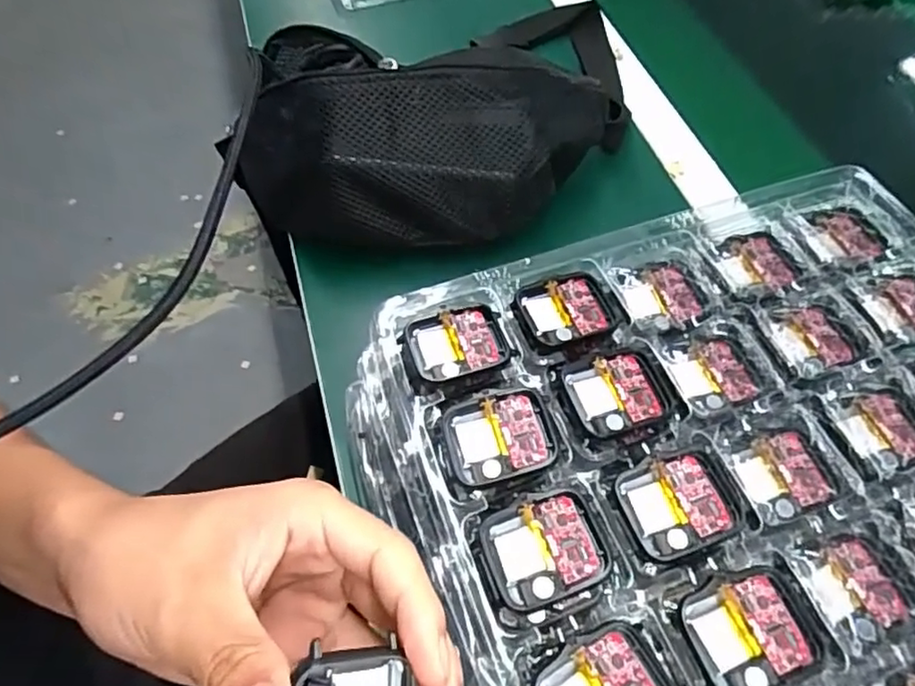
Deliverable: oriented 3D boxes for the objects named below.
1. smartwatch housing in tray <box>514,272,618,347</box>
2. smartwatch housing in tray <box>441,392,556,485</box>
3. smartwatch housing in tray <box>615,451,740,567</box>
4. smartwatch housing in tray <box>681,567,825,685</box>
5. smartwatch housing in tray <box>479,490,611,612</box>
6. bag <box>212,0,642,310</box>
[{"bbox_3d":[0.053,-0.015,0.299,0.047,0.006,0.036,-15,60,-10],"label":"smartwatch housing in tray"},{"bbox_3d":[0.017,0.039,0.257,0.042,0.010,0.037,-12,59,-8],"label":"smartwatch housing in tray"},{"bbox_3d":[0.087,0.063,0.245,0.044,0.008,0.037,-17,60,-11],"label":"smartwatch housing in tray"},{"bbox_3d":[0.104,0.101,0.220,0.042,0.006,0.038,-17,60,-11],"label":"smartwatch housing in tray"},{"bbox_3d":[0.033,0.077,0.234,0.043,0.011,0.036,-14,59,-10],"label":"smartwatch housing in tray"},{"bbox_3d":[-0.013,-0.151,0.436,0.282,0.099,0.155,-17,60,-11],"label":"bag"}]

